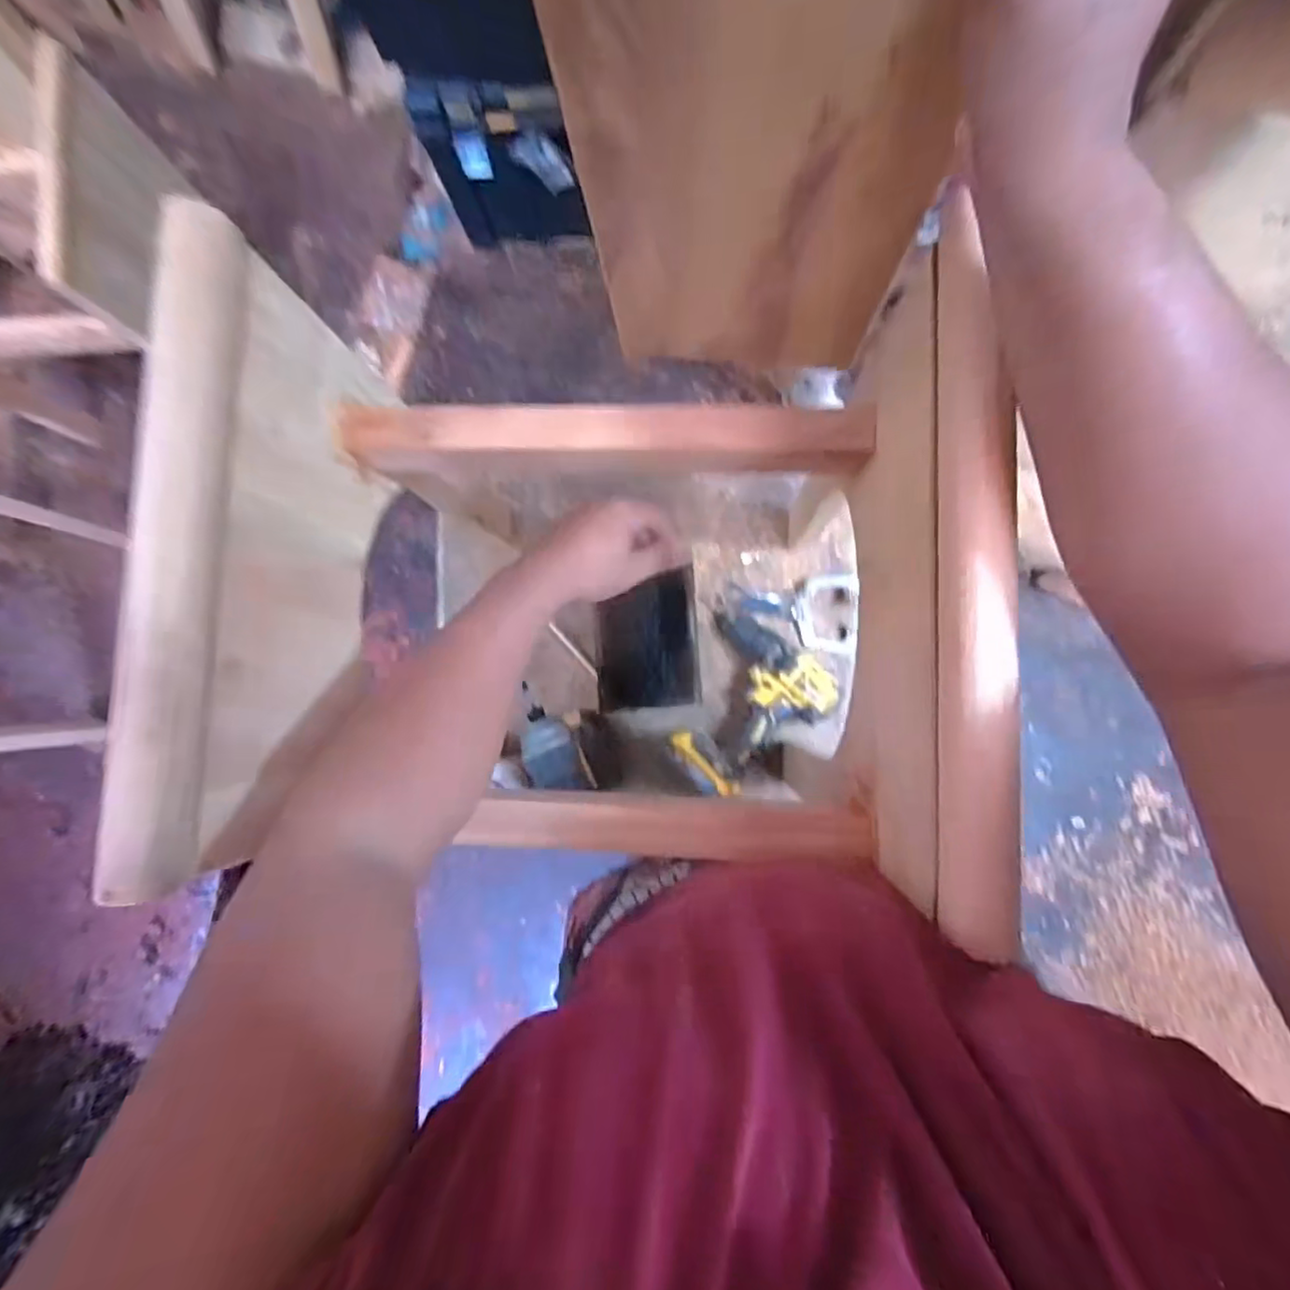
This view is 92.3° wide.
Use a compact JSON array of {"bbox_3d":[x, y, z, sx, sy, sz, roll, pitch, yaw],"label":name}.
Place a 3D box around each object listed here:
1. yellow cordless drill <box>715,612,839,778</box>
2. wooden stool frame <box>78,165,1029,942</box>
[{"bbox_3d":[0.175,0.056,0.822,0.145,0.070,0.210,-3,85,4],"label":"yellow cordless drill"},{"bbox_3d":[-0.042,-0.038,0.402,0.444,0.198,0.357,1,86,4],"label":"wooden stool frame"}]

